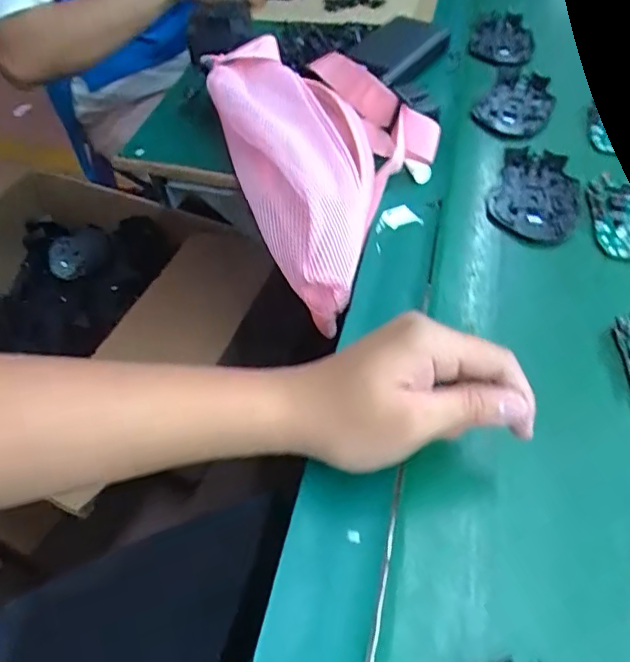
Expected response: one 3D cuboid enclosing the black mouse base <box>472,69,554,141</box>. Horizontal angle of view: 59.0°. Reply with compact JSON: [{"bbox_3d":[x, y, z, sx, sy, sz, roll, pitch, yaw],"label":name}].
[{"bbox_3d":[0.209,-0.234,0.575,0.066,0.010,0.120,23,54,17],"label":"black mouse base"}]

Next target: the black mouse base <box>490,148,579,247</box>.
[{"bbox_3d":[0.194,-0.119,0.485,0.071,0.011,0.112,19,53,15],"label":"black mouse base"}]

